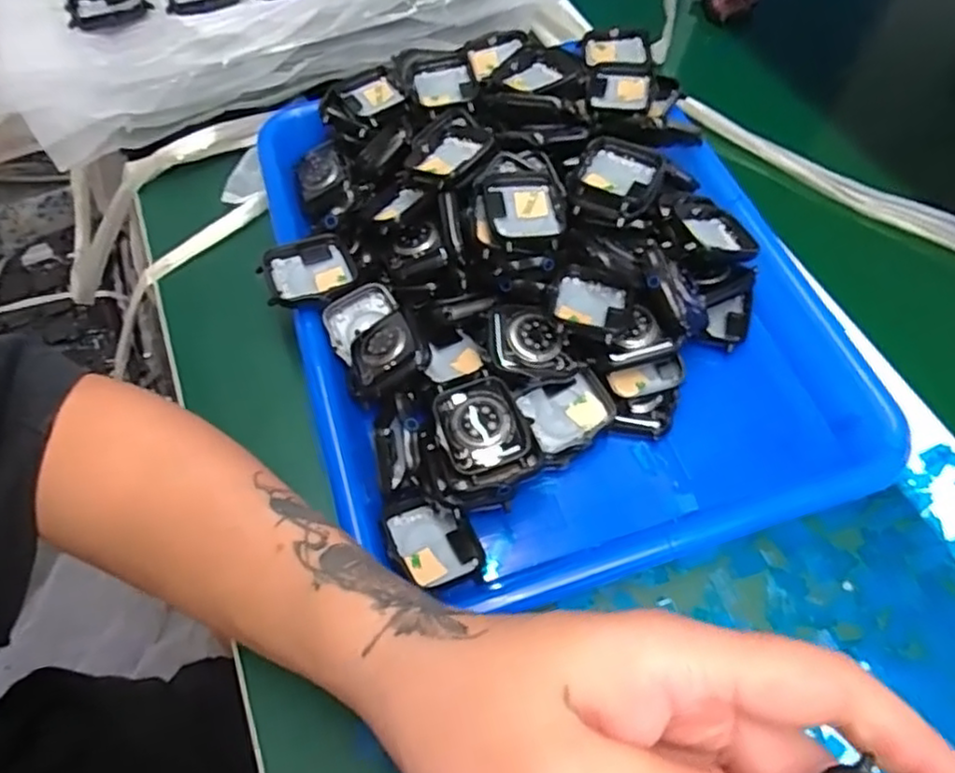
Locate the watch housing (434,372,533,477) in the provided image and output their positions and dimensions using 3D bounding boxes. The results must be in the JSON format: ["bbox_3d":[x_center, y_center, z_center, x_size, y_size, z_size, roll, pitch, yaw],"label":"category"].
[{"bbox_3d":[0.002,0.016,0.291,0.037,0.007,0.042,-16,59,-7],"label":"watch housing"}]

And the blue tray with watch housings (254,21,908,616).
[{"bbox_3d":[0.028,-0.066,0.348,0.258,0.061,0.331,-19,60,-9],"label":"blue tray with watch housings"}]

